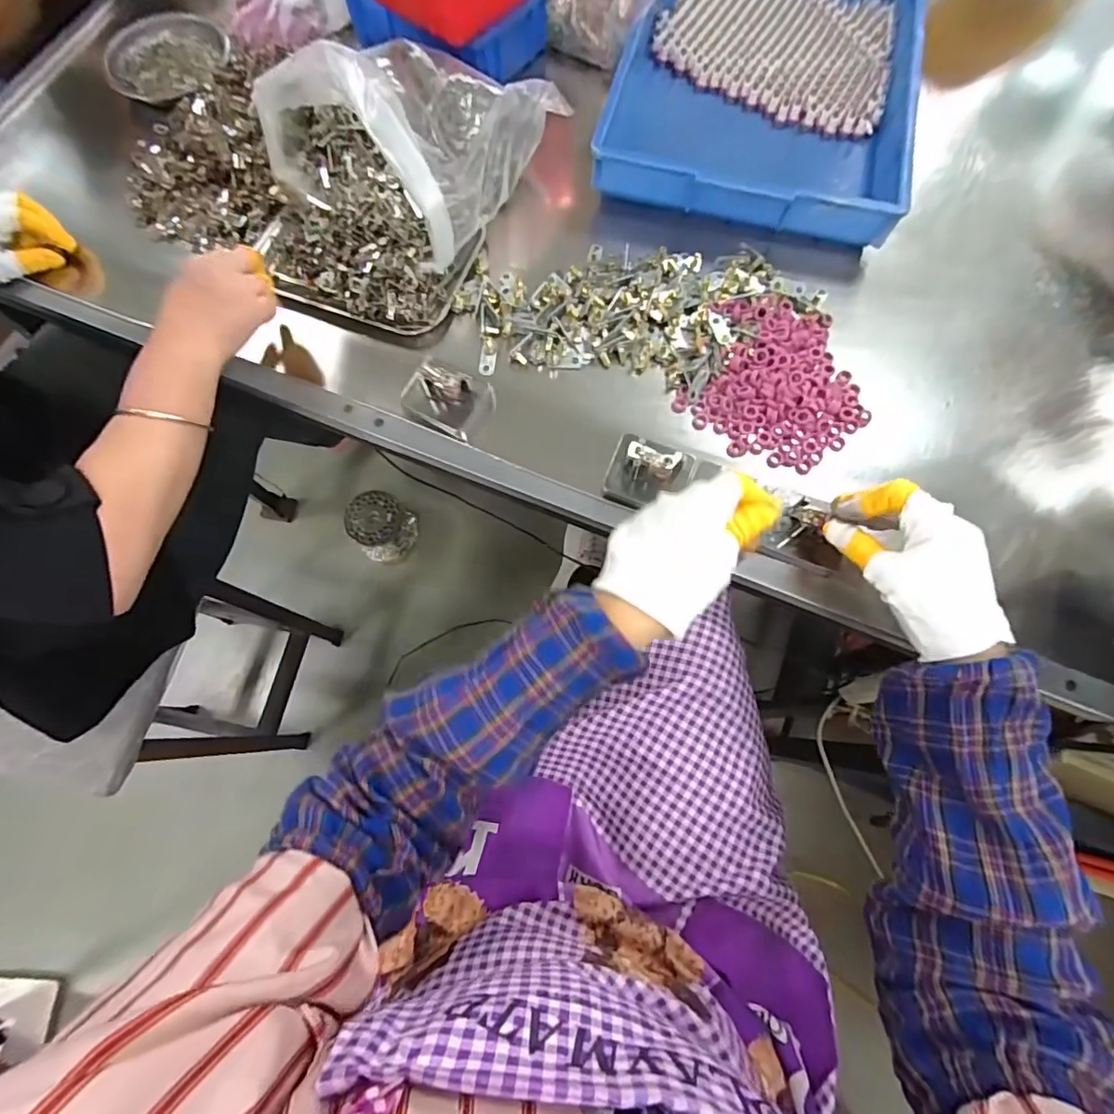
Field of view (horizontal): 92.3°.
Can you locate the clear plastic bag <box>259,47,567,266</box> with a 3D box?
[{"bbox_3d":[-0.139,-0.408,0.483,0.228,0.098,0.187,35,76,11],"label":"clear plastic bag"}]

